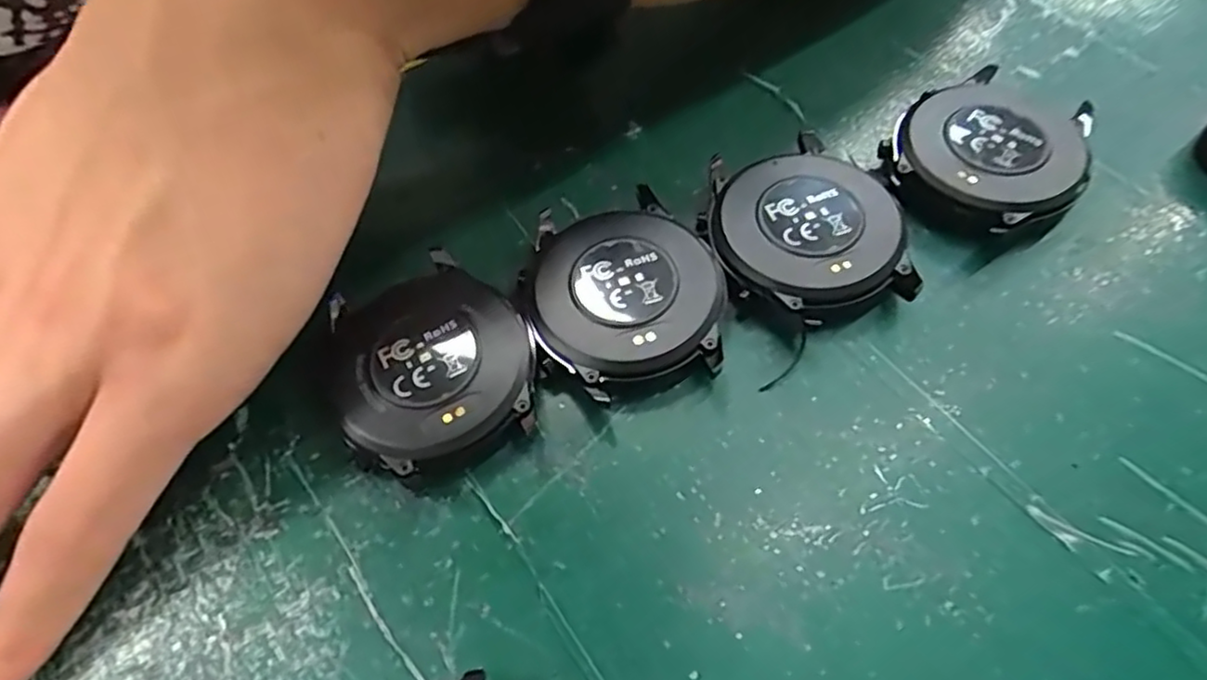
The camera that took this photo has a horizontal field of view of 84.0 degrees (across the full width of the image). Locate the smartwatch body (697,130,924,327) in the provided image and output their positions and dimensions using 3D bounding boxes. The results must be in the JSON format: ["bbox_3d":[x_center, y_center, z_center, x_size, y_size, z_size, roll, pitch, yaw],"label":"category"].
[{"bbox_3d":[0.047,-0.026,0.158,0.042,0.013,0.051,-19,61,-8],"label":"smartwatch body"}]

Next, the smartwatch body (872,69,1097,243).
[{"bbox_3d":[0.095,-0.047,0.165,0.044,0.014,0.045,-1,60,2],"label":"smartwatch body"}]

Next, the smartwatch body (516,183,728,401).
[{"bbox_3d":[0.004,-0.011,0.154,0.043,0.011,0.050,-13,60,-5],"label":"smartwatch body"}]

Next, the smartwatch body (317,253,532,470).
[{"bbox_3d":[-0.039,0.004,0.149,0.042,0.012,0.045,-27,63,-13],"label":"smartwatch body"}]

